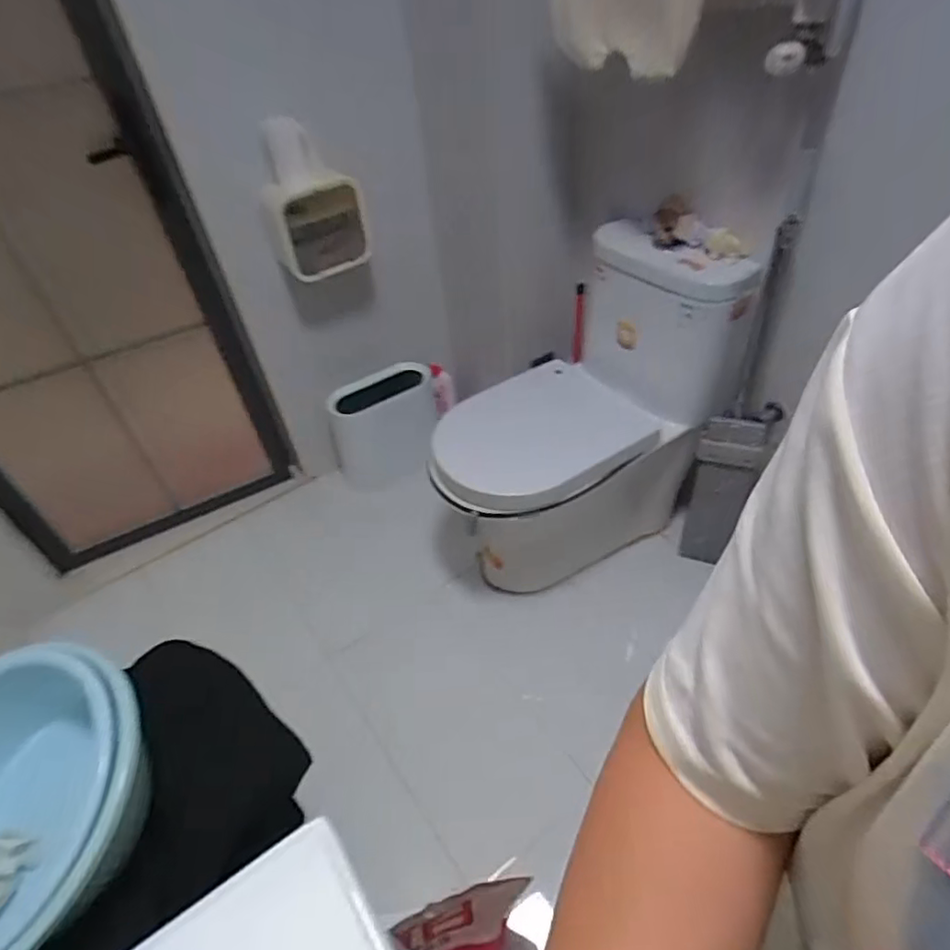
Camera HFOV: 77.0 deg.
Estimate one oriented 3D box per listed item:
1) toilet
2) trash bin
[{"bbox_3d":[0.205,-0.112,1.373,0.655,0.694,0.382,-24,46,-16],"label":"toilet"},{"bbox_3d":[-0.262,-0.143,1.782,0.329,0.300,0.133,-21,46,-13],"label":"trash bin"}]

